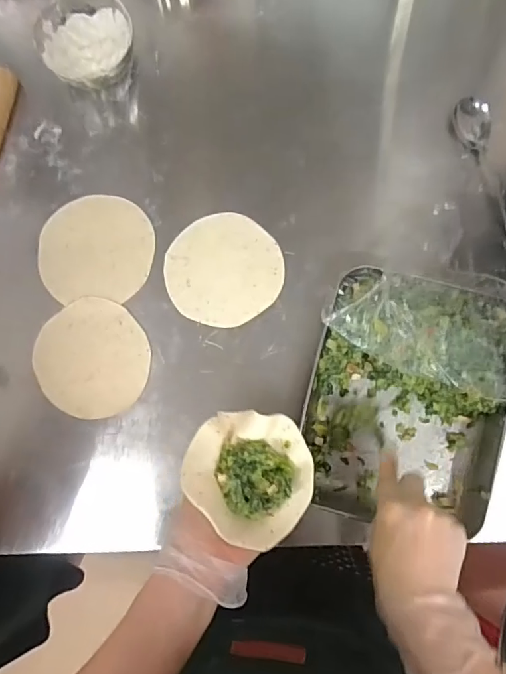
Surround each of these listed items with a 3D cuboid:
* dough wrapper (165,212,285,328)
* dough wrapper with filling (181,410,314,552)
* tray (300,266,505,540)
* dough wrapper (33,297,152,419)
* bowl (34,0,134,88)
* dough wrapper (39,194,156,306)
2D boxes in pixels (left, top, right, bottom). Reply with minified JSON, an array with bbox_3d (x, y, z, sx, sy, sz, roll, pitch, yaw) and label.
[{"bbox_3d":[-0.035,-0.078,0.575,0.127,0.007,0.130,0,82,3],"label":"dough wrapper"},{"bbox_3d":[-0.004,0.126,0.451,0.118,0.037,0.118,10,60,-3],"label":"dough wrapper with filling"},{"bbox_3d":[0.163,0.057,0.519,0.197,0.059,0.261,14,83,5],"label":"tray"},{"bbox_3d":[-0.180,0.025,0.562,0.124,0.005,0.128,0,86,0],"label":"dough wrapper"},{"bbox_3d":[-0.192,-0.344,0.592,0.110,0.056,0.099,-15,82,1],"label":"bowl"},{"bbox_3d":[-0.182,-0.102,0.578,0.129,0.007,0.122,1,83,2],"label":"dough wrapper"}]

